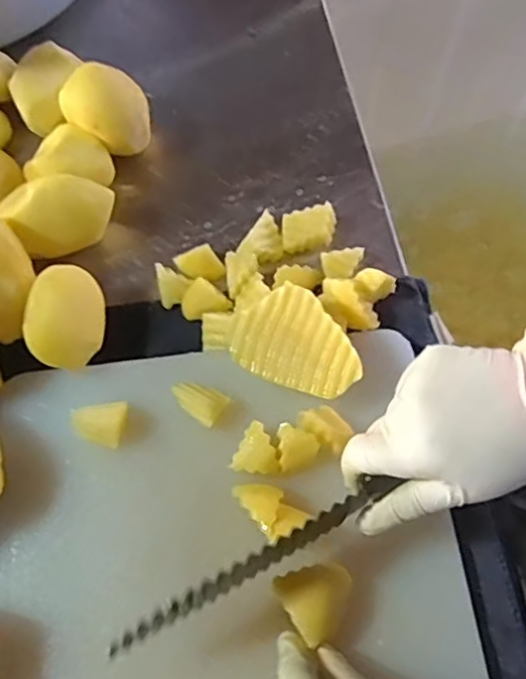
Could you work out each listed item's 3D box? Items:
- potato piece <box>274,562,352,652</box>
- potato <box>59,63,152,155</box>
[{"bbox_3d":[0.031,0.139,0.339,0.039,0.026,0.038,-30,71,-10],"label":"potato piece"},{"bbox_3d":[-0.114,-0.166,0.464,0.058,0.051,0.058,0,69,1],"label":"potato"}]

